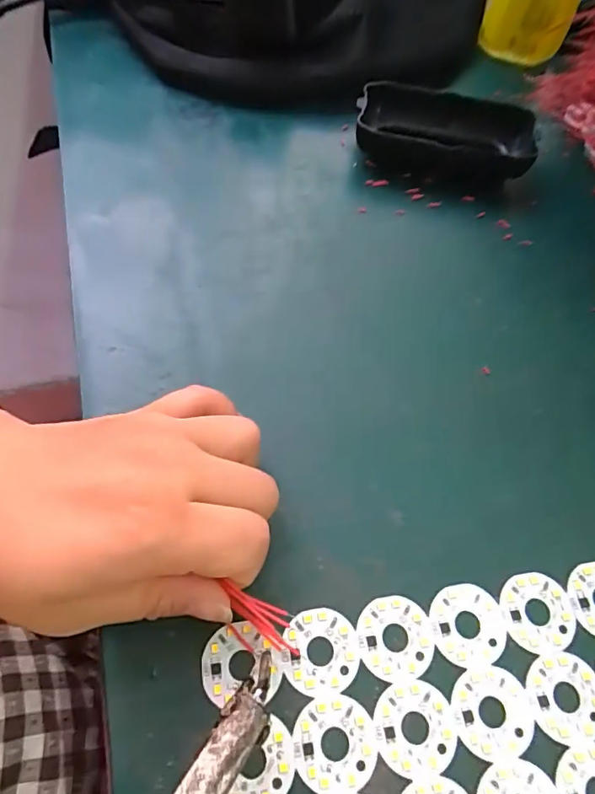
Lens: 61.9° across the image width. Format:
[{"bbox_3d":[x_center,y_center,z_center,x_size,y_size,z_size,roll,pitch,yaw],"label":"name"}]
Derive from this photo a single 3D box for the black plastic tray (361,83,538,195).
[{"bbox_3d":[0.092,-0.164,0.316,0.107,0.028,0.059,14,64,4],"label":"black plastic tray"}]

